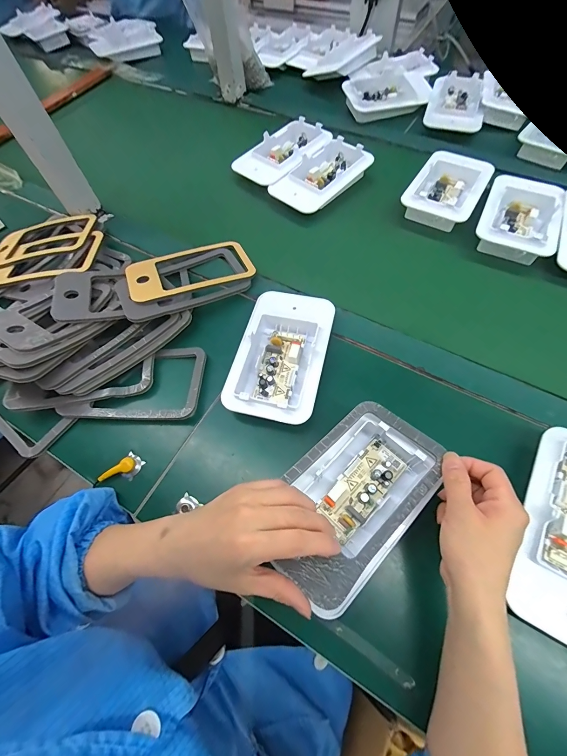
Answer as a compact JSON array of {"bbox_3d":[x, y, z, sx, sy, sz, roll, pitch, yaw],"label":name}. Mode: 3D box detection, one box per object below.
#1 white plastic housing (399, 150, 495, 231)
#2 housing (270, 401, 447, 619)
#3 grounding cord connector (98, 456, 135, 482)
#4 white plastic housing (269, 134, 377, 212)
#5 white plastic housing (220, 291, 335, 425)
[{"bbox_3d":[0.266,-0.307,0.516,0.110,0.041,0.164,28,67,16],"label":"white plastic housing"},{"bbox_3d":[0.063,0.111,0.298,0.105,0.063,0.168,40,71,20],"label":"housing"},{"bbox_3d":[-0.179,0.102,0.344,0.038,0.011,0.013,-38,67,-16],"label":"grounding cord connector"},{"bbox_3d":[0.065,-0.342,0.546,0.105,0.038,0.169,41,71,21],"label":"white plastic housing"},{"bbox_3d":[-0.001,-0.026,0.387,0.100,0.042,0.172,11,63,8],"label":"white plastic housing"}]

